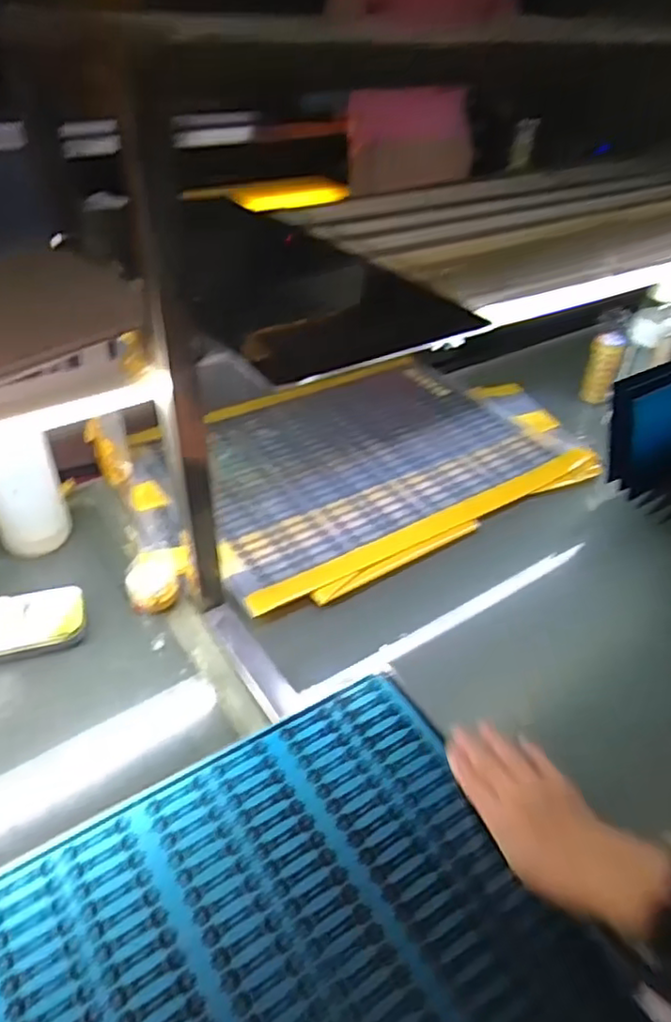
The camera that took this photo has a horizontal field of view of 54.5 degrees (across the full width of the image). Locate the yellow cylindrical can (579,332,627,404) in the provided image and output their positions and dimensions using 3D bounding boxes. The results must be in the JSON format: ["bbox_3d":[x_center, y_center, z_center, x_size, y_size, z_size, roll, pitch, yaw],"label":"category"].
[{"bbox_3d":[0.438,-0.233,1.067,0.048,0.111,0.051,13,41,11],"label":"yellow cylindrical can"}]

